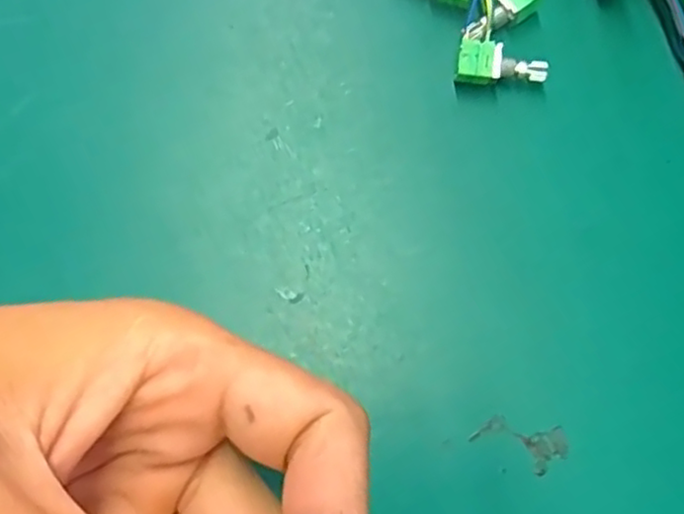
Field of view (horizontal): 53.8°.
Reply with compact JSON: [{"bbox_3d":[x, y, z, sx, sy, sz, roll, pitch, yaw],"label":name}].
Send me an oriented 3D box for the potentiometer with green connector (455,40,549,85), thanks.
[{"bbox_3d":[0.050,-0.058,0.213,0.028,0.014,0.011,16,73,3],"label":"potentiometer with green connector"}]

